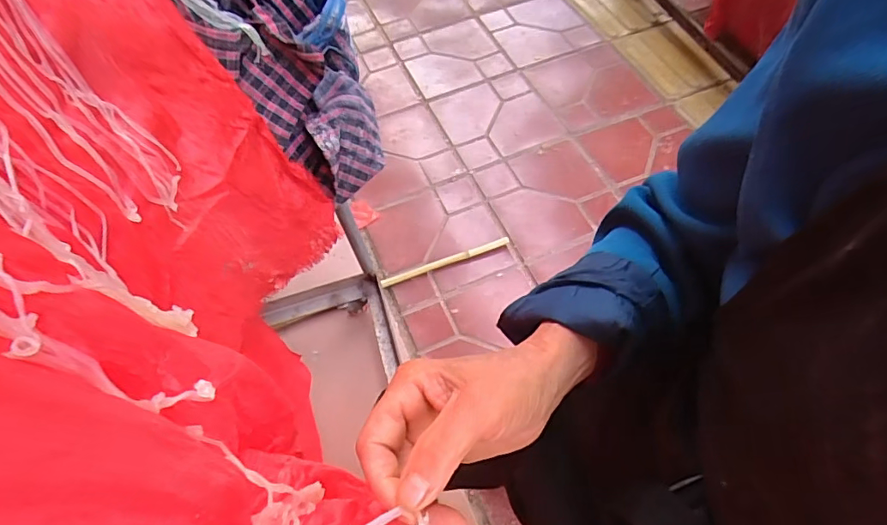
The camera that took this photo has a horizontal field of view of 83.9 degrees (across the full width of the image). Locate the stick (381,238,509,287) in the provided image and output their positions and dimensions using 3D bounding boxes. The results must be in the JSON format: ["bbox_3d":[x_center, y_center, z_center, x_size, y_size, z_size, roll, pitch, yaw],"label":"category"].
[{"bbox_3d":[0.005,-0.001,1.161,0.313,0.016,0.022,-19,58,-8],"label":"stick"}]

